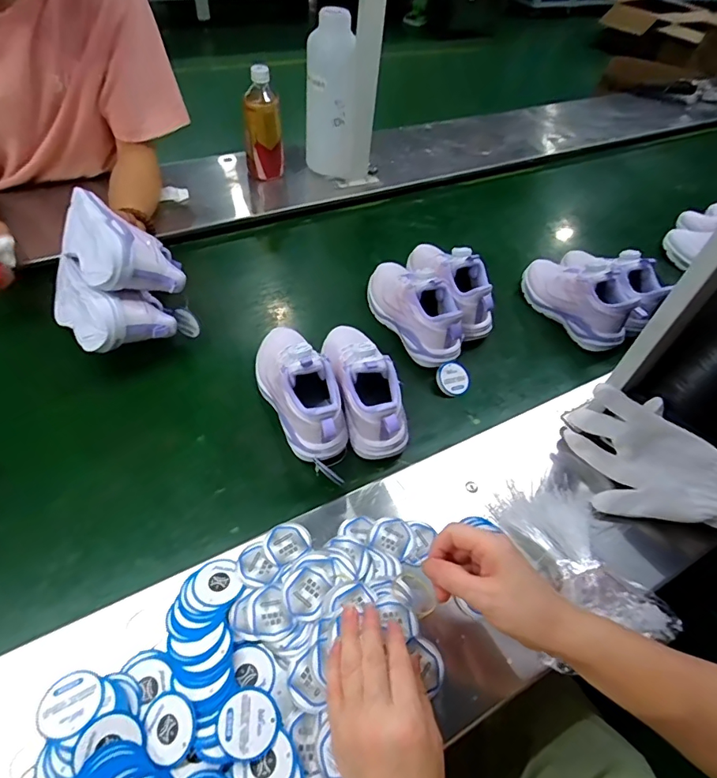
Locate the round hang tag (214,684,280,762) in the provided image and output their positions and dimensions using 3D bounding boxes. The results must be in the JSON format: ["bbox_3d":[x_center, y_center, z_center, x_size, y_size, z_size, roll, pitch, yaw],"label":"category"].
[{"bbox_3d":[-0.088,0.266,0.375,0.046,0.004,0.047,10,43,-10],"label":"round hang tag"}]

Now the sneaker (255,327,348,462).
[{"bbox_3d":[-0.074,-0.015,0.584,0.082,0.101,0.208,-21,59,-17],"label":"sneaker"}]

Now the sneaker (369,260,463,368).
[{"bbox_3d":[0.083,-0.131,0.698,0.083,0.099,0.211,-26,61,-19],"label":"sneaker"}]

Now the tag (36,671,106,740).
[{"bbox_3d":[-0.230,0.252,0.375,0.047,0.004,0.047,3,35,-2],"label":"tag"}]

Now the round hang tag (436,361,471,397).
[{"bbox_3d":[0.137,-0.013,0.666,0.052,0.009,0.048,5,74,-18],"label":"round hang tag"}]

